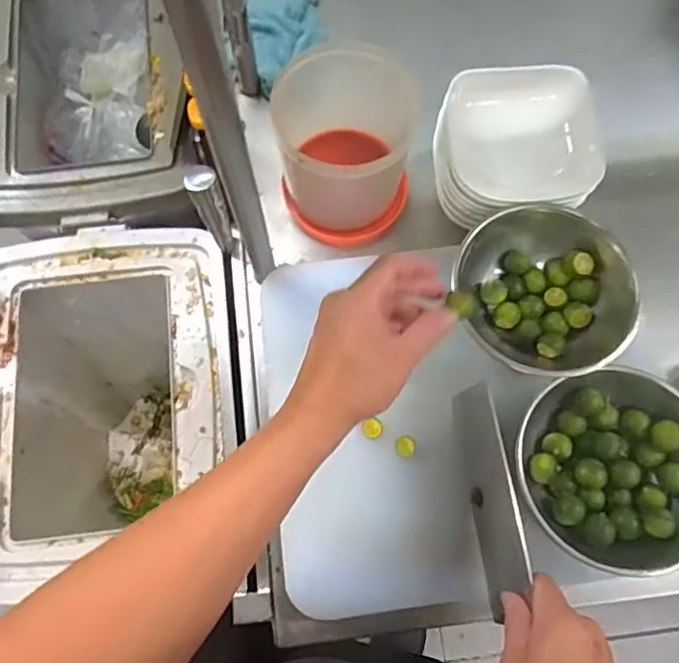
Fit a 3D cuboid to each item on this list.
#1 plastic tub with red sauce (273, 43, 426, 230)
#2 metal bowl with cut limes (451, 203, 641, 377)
[{"bbox_3d":[0.005,-0.192,0.604,0.139,0.125,0.131,0,73,0],"label":"plastic tub with red sauce"},{"bbox_3d":[0.208,-0.036,0.571,0.153,0.075,0.160,0,73,0],"label":"metal bowl with cut limes"}]

